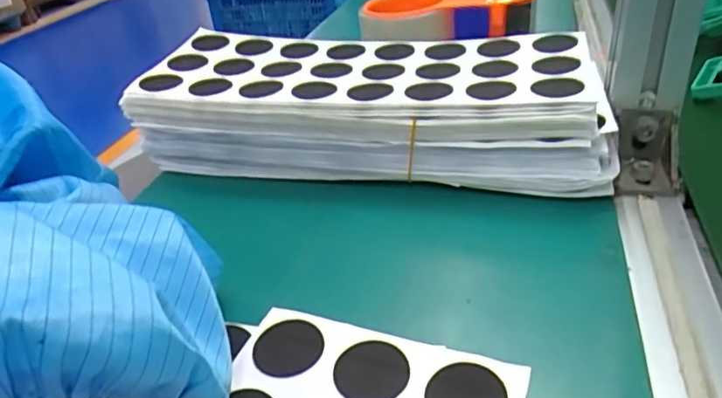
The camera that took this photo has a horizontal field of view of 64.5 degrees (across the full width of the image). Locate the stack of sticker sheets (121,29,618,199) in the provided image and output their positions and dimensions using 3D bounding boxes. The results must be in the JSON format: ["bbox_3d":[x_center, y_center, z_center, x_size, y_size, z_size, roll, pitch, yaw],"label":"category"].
[{"bbox_3d":[0.004,-0.067,0.398,0.303,0.066,0.111,3,35,16],"label":"stack of sticker sheets"}]

